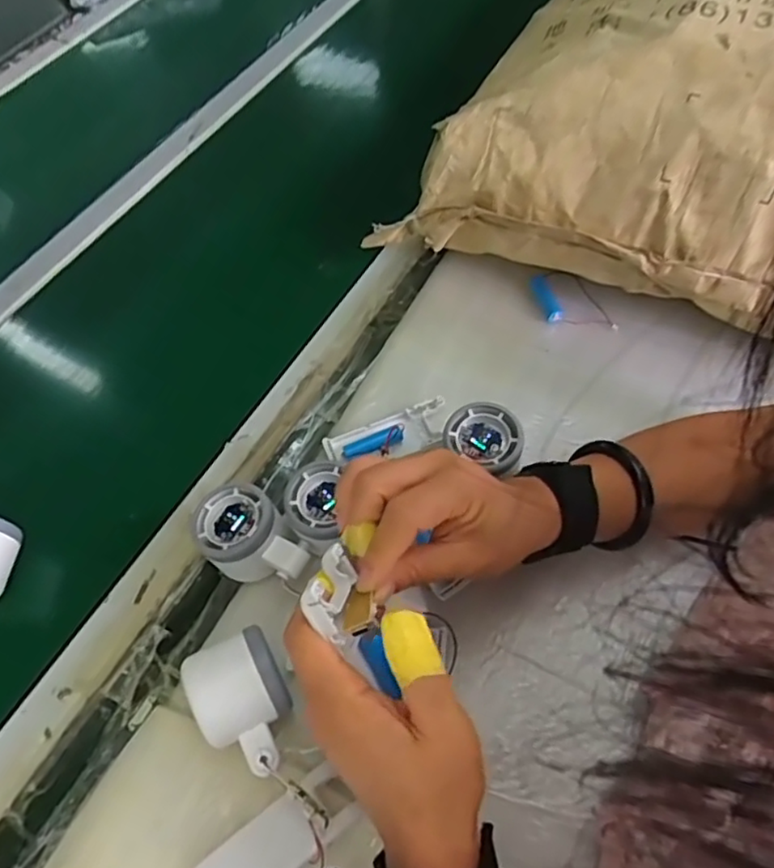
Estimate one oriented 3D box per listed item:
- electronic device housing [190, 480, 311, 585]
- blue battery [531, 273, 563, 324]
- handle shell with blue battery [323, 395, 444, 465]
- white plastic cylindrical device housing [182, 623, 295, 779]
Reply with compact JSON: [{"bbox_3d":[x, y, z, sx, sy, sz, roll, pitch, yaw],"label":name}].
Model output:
[{"bbox_3d":[-0.098,0.081,0.461,0.085,0.054,0.056,33,65,22],"label":"electronic device housing"},{"bbox_3d":[0.144,-0.122,0.568,0.012,0.012,0.045,-23,84,-10],"label":"blue battery"},{"bbox_3d":[0.001,-0.001,0.512,0.101,0.019,0.038,-18,58,-7],"label":"handle shell with blue battery"},{"bbox_3d":[-0.086,0.171,0.397,0.054,0.052,0.078,-29,60,-14],"label":"white plastic cylindrical device housing"}]

